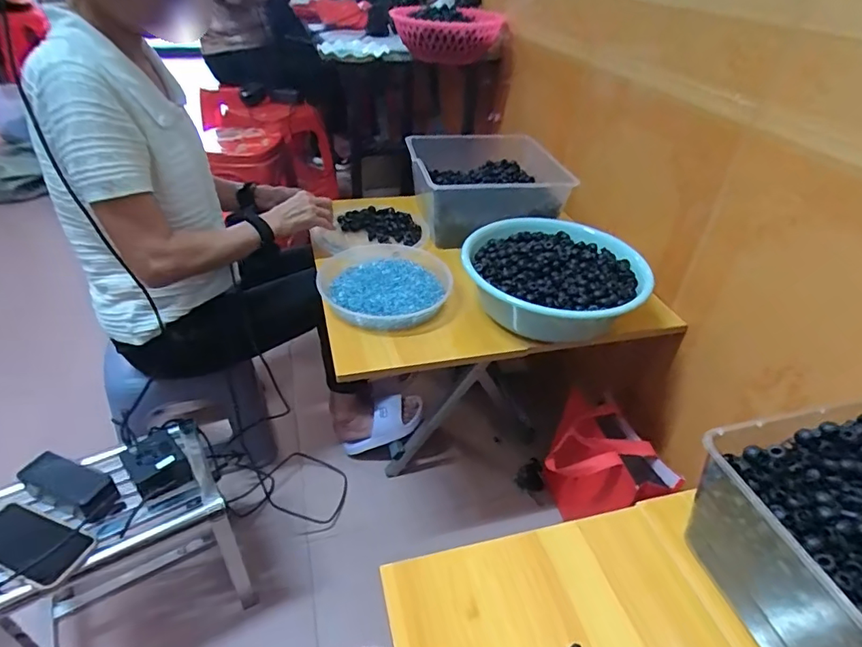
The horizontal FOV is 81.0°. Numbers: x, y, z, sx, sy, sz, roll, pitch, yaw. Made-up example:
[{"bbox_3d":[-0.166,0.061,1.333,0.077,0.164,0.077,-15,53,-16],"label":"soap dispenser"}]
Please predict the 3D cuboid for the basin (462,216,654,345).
[{"bbox_3d":[0.199,-0.065,0.847,0.268,0.119,0.278,1,38,-1],"label":"basin"}]

